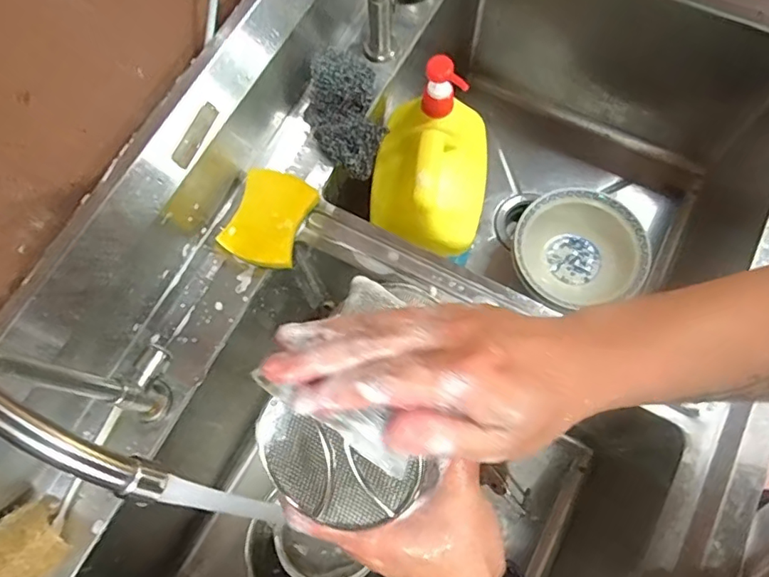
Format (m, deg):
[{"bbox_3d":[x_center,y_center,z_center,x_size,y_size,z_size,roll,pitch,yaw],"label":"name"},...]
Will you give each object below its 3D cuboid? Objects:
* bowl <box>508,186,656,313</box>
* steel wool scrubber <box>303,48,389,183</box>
[{"bbox_3d":[0.275,-0.049,0.806,0.183,0.083,0.168,-1,71,2],"label":"bowl"},{"bbox_3d":[-0.047,-0.208,0.625,0.081,0.049,0.157,-12,71,-2],"label":"steel wool scrubber"}]

